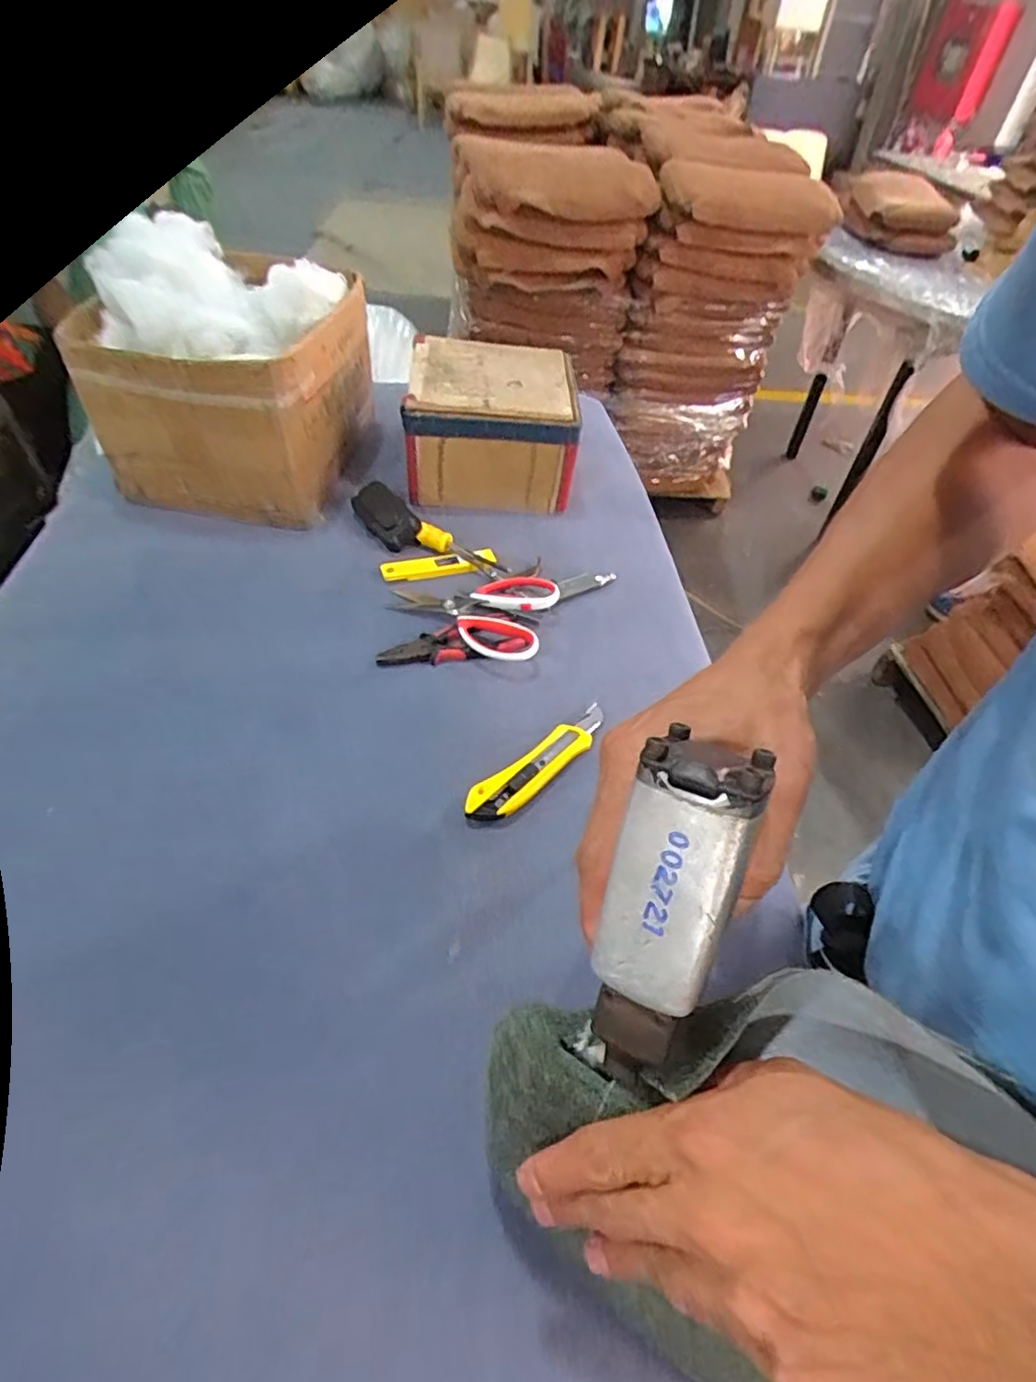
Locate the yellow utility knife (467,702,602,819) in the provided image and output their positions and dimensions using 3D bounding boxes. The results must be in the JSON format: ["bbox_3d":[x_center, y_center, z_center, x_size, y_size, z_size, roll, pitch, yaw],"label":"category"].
[{"bbox_3d":[0.022,0.065,0.574,0.164,0.020,0.037,-34,59,-29],"label":"yellow utility knife"}]

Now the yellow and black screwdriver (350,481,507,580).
[{"bbox_3d":[-0.117,-0.184,0.770,0.220,0.037,0.070,35,55,24],"label":"yellow and black screwdriver"}]

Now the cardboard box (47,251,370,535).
[{"bbox_3d":[-0.338,-0.370,0.812,0.244,0.200,0.281,11,49,5],"label":"cardboard box"}]

